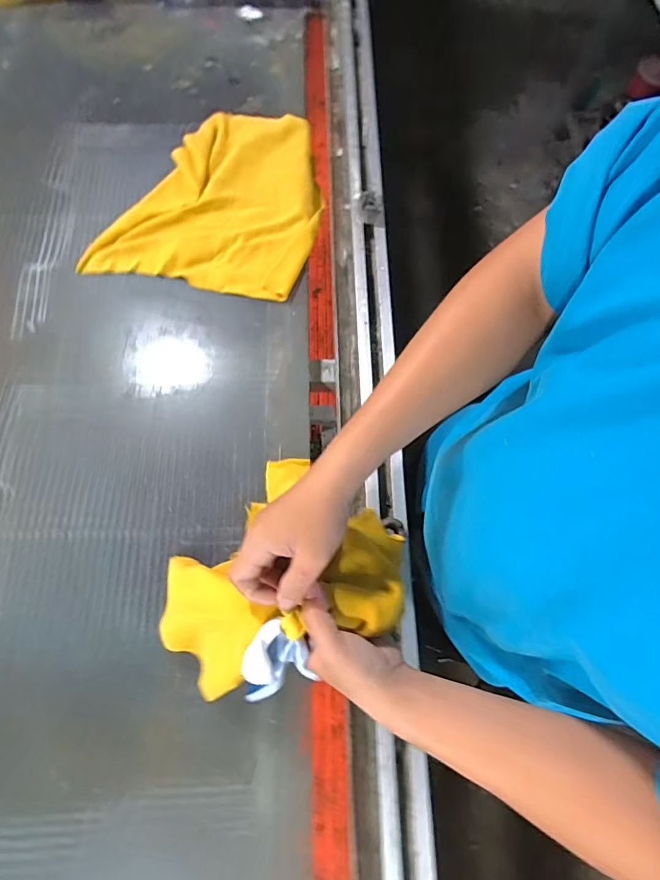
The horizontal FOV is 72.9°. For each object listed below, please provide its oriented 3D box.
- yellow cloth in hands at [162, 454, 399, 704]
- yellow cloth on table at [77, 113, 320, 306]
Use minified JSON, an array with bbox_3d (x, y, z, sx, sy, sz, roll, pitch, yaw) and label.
[{"bbox_3d":[-0.055,0.151,0.476,0.213,0.149,0.247,40,75,11],"label":"yellow cloth in hands"},{"bbox_3d":[-0.181,-0.394,0.721,0.318,0.035,0.344,9,71,1],"label":"yellow cloth on table"}]

